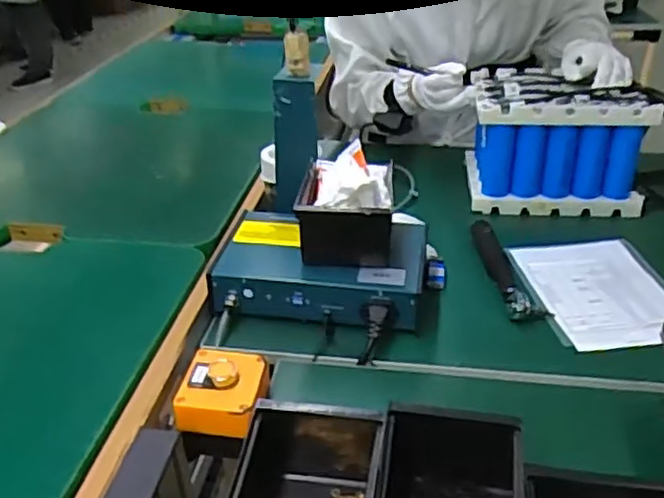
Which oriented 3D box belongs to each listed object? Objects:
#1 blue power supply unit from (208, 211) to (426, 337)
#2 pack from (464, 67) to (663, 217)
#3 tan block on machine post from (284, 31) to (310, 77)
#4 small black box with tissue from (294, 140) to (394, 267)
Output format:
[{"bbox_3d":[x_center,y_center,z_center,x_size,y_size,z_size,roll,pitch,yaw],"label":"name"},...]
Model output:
[{"bbox_3d":[-0.010,0.024,0.782,0.229,0.065,0.159,5,32,9],"label":"blue power supply unit"},{"bbox_3d":[0.320,-0.158,0.988,0.222,0.151,0.178,2,31,6],"label":"pack"},{"bbox_3d":[-0.044,-0.243,0.844,0.030,0.051,0.021,-1,31,-1],"label":"tan block on machine post"},{"bbox_3d":[0.017,-0.053,0.771,0.097,0.087,0.135,1,31,4],"label":"small black box with tissue"}]

